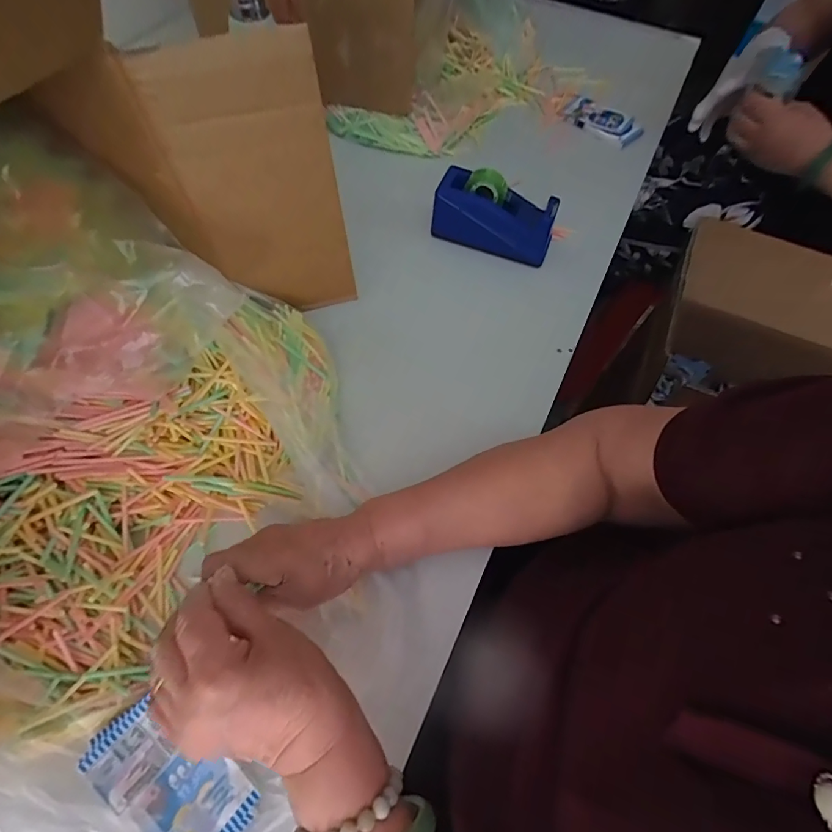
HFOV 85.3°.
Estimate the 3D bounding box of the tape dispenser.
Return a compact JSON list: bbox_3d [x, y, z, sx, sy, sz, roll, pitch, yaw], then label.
[{"bbox_3d":[0.098,-0.250,0.559,0.147,0.075,0.053,18,63,6],"label":"tape dispenser"}]

